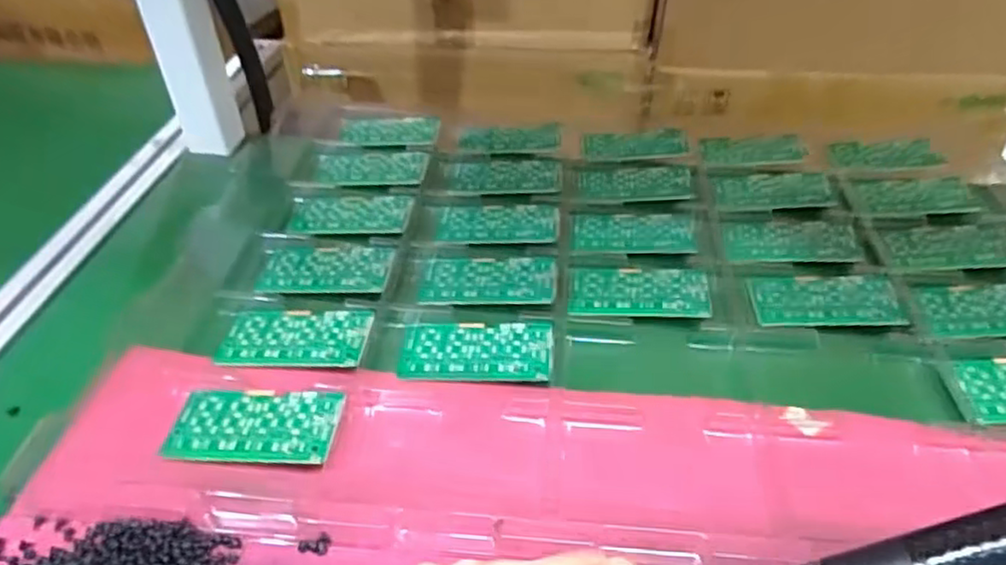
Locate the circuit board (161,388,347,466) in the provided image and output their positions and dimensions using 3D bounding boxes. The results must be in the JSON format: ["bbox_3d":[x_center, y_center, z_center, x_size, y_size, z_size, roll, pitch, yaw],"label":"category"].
[{"bbox_3d":[-0.142,0.081,0.389,0.095,0.006,0.049,3,42,5],"label":"circuit board"}]

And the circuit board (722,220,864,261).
[{"bbox_3d":[0.223,-0.033,0.521,0.100,0.005,0.054,-1,42,1],"label":"circuit board"}]

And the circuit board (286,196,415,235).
[{"bbox_3d":[-0.123,-0.056,0.547,0.095,0.004,0.050,1,42,4],"label":"circuit board"}]

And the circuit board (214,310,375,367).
[{"bbox_3d":[-0.135,0.035,0.442,0.095,0.006,0.051,3,42,5],"label":"circuit board"}]

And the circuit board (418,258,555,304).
[{"bbox_3d":[-0.011,-0.002,0.488,0.094,0.004,0.050,-1,41,5],"label":"circuit board"}]

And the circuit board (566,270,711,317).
[{"bbox_3d":[0.096,0.006,0.478,0.097,0.004,0.049,1,42,3],"label":"circuit board"}]

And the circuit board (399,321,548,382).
[{"bbox_3d":[-0.017,0.043,0.434,0.095,0.005,0.048,2,42,4],"label":"circuit board"}]

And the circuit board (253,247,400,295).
[{"bbox_3d":[-0.130,-0.010,0.496,0.094,0.004,0.051,2,42,4],"label":"circuit board"}]

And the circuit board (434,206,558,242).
[{"bbox_3d":[-0.004,-0.048,0.539,0.094,0.004,0.045,3,42,5],"label":"circuit board"}]

